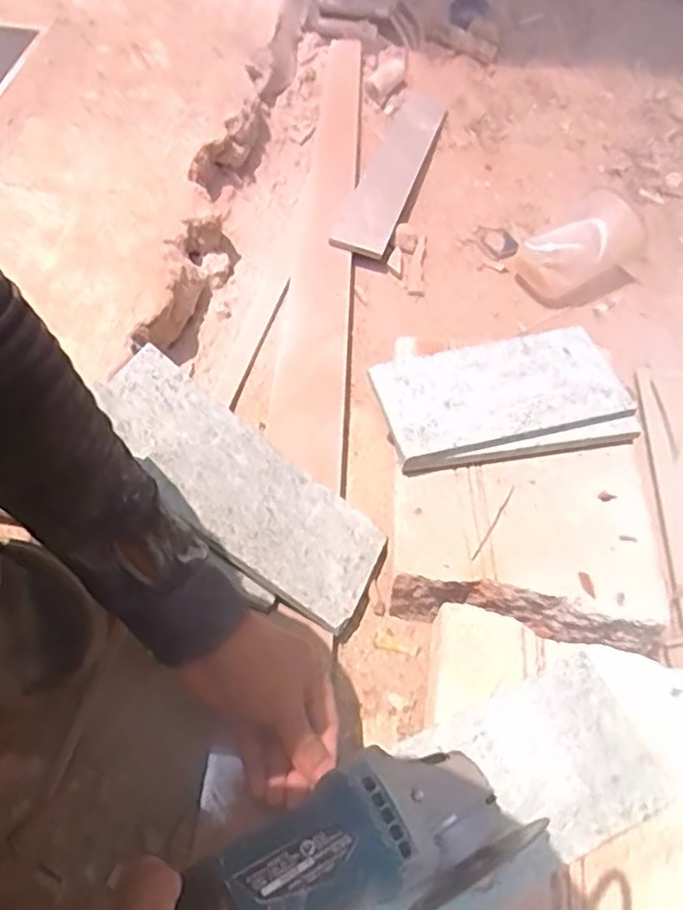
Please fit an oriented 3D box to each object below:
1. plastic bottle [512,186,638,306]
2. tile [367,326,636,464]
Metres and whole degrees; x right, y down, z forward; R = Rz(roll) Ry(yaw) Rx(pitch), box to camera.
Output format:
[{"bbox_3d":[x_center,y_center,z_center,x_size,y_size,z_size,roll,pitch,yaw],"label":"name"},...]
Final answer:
[{"bbox_3d":[0.258,-0.225,0.767,0.115,0.070,0.098,-38,66,-23],"label":"plastic bottle"},{"bbox_3d":[0.129,-0.056,0.579,0.193,0.013,0.103,-11,58,-9],"label":"tile"}]

